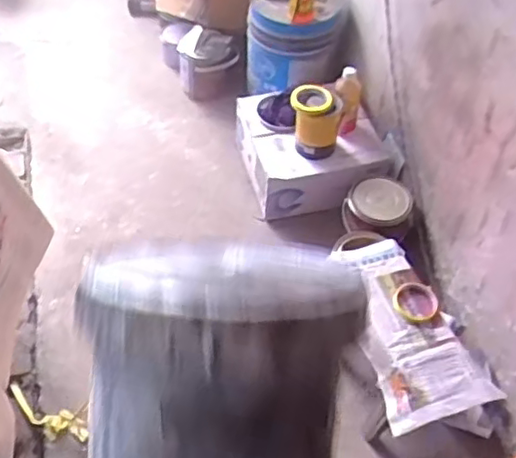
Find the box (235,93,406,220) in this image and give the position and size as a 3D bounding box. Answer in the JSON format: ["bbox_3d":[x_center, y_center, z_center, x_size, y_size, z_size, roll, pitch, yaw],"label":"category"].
[{"bbox_3d":[0.151,-0.211,1.797,0.363,0.193,0.357,-8,51,-13],"label":"box"}]

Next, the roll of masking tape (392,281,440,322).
[{"bbox_3d":[0.316,0.144,1.280,0.090,0.028,0.084,25,52,15],"label":"roll of masking tape"}]

